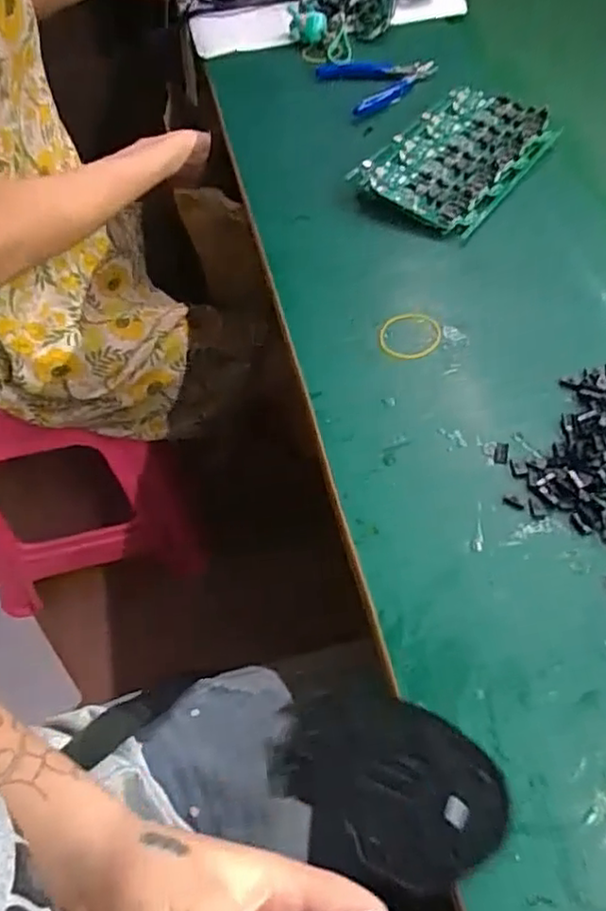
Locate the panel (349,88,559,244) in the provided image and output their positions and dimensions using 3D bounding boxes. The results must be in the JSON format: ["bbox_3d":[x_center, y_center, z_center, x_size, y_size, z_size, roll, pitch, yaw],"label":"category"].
[{"bbox_3d":[0.144,-0.275,0.602,0.114,0.031,0.177,32,63,23],"label":"panel"}]

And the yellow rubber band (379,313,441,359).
[{"bbox_3d":[0.081,-0.092,0.497,0.045,0.006,0.040,9,56,10],"label":"yellow rubber band"}]

